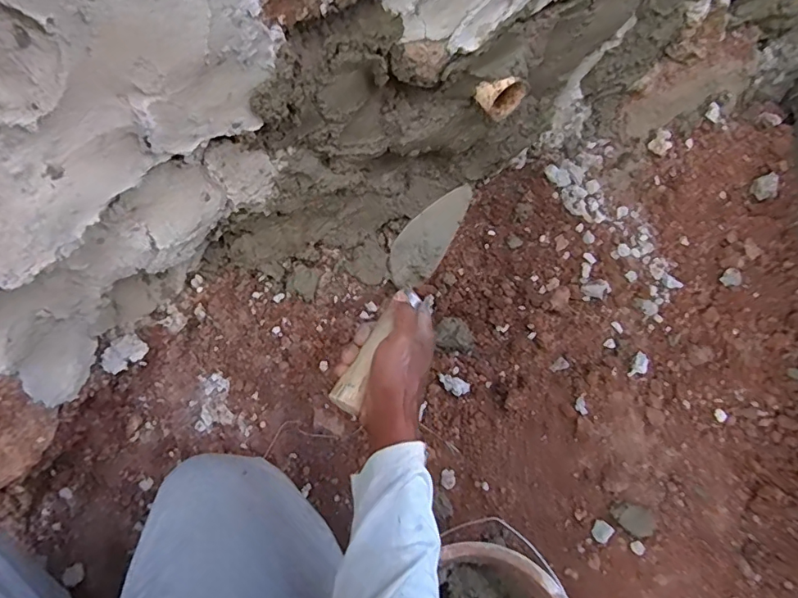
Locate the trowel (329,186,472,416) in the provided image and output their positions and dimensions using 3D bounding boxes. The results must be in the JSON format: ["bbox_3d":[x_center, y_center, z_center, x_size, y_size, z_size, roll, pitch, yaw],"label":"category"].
[{"bbox_3d":[0.001,-0.012,0.531,0.046,0.057,0.278,24,62,11],"label":"trowel"}]

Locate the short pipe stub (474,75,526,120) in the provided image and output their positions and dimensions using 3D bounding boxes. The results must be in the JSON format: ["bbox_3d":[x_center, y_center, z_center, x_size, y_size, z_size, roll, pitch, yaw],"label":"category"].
[{"bbox_3d":[0.137,-0.276,0.679,0.068,0.064,0.030,-30,70,-10],"label":"short pipe stub"}]

